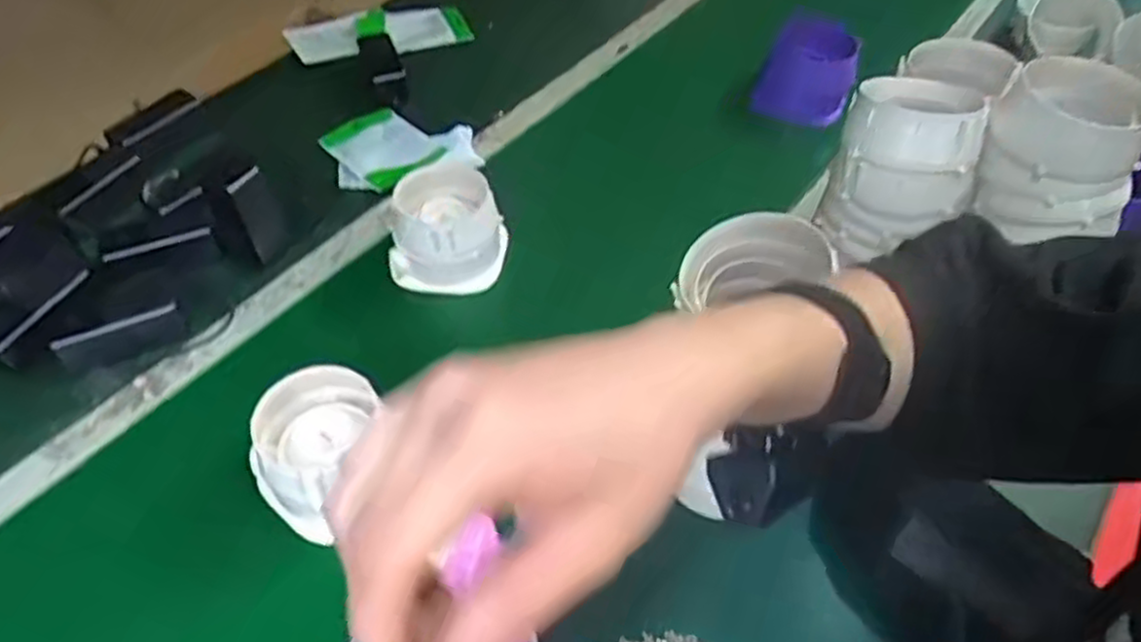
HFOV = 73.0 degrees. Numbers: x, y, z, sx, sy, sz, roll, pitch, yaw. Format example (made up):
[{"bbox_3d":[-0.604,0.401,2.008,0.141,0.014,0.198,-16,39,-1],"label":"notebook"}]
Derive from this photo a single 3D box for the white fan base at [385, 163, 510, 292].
[{"bbox_3d":[-0.157,-0.123,0.972,0.141,0.095,0.161,-8,50,-6],"label":"white fan base"}]

